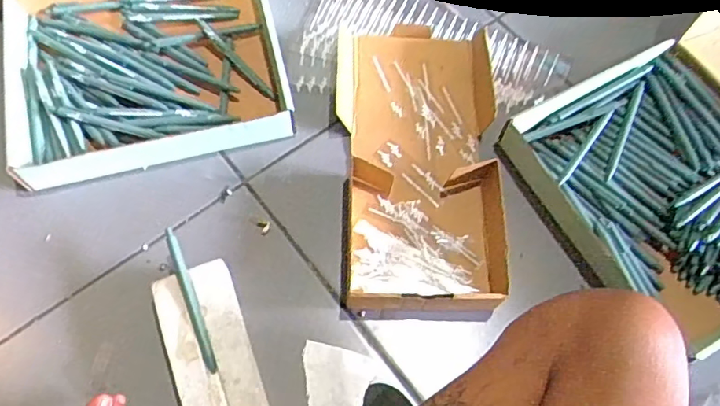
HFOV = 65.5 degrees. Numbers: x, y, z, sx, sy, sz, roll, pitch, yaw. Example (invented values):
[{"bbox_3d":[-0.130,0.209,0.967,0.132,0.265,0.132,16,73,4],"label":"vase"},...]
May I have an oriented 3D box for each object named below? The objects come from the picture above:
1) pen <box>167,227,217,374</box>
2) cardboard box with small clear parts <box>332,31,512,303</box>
[{"bbox_3d":[-0.164,0.092,0.541,0.010,0.011,0.144,-19,75,-11],"label":"pen"},{"bbox_3d":[0.068,-0.058,0.641,0.183,0.048,0.364,1,65,-2],"label":"cardboard box with small clear parts"}]

